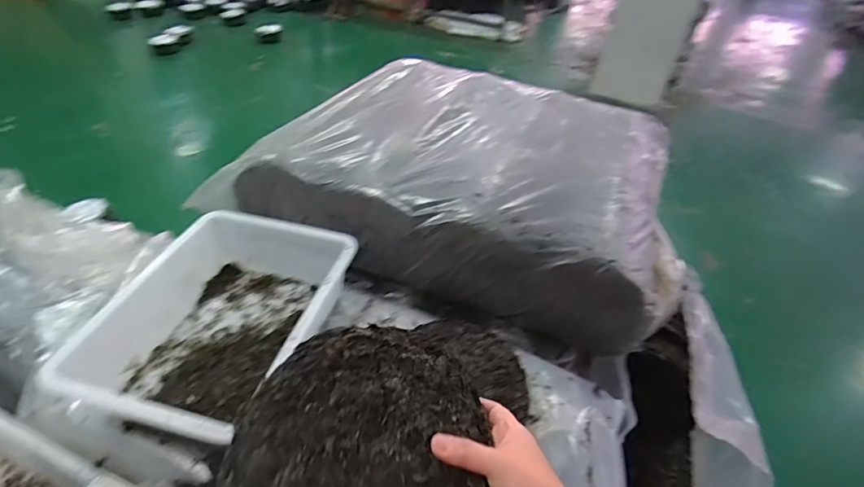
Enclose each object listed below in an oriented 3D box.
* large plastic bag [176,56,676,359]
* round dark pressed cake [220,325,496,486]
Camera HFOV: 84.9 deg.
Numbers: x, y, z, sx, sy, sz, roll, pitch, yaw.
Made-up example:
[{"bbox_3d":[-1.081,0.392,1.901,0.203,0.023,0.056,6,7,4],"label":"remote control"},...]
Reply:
[{"bbox_3d":[0.060,-0.160,1.058,0.869,0.187,0.664,14,41,10],"label":"large plastic bag"},{"bbox_3d":[-0.052,0.169,0.391,0.194,0.019,0.207,6,62,-11],"label":"round dark pressed cake"}]

